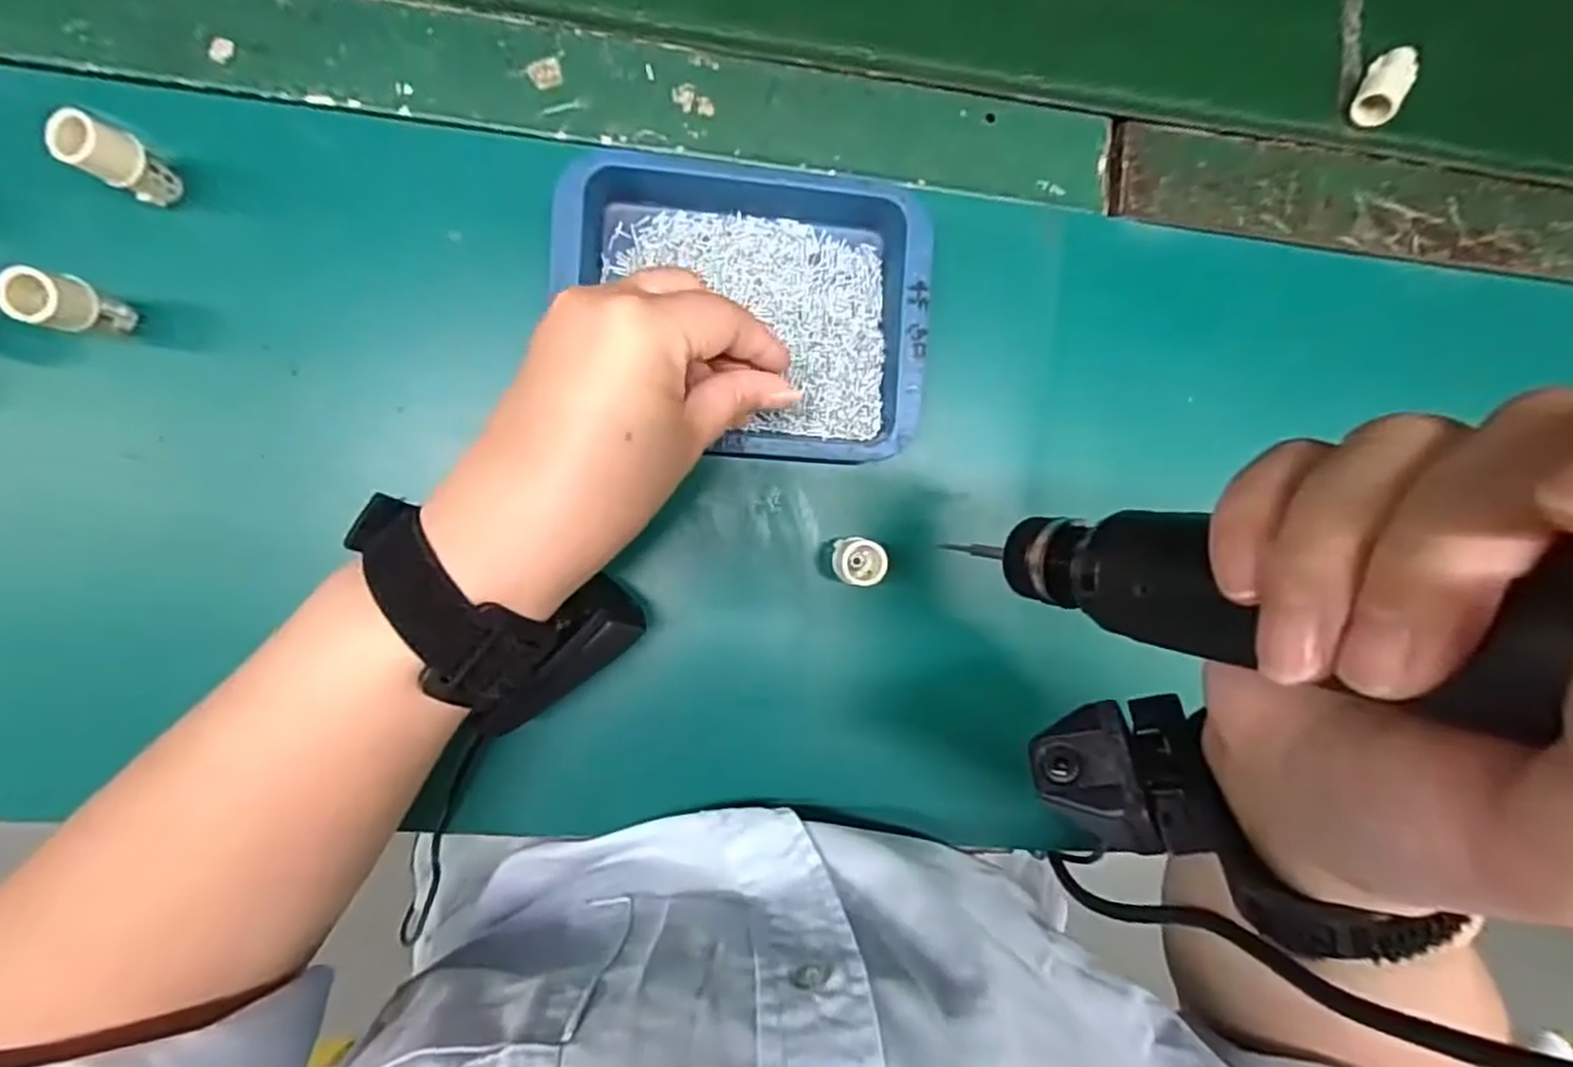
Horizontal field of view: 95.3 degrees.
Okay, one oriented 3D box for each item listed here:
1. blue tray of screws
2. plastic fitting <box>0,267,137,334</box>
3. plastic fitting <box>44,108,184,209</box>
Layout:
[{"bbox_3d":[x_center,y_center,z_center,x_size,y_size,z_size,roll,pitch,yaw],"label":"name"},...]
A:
[{"bbox_3d":[-0.018,-0.097,0.310,0.156,0.025,0.126,4,89,-7],"label":"blue tray of screws"},{"bbox_3d":[-0.270,-0.085,0.270,0.016,0.041,0.020,15,87,-7],"label":"plastic fitting"},{"bbox_3d":[-0.253,-0.141,0.270,0.020,0.033,0.019,21,87,-6],"label":"plastic fitting"}]

